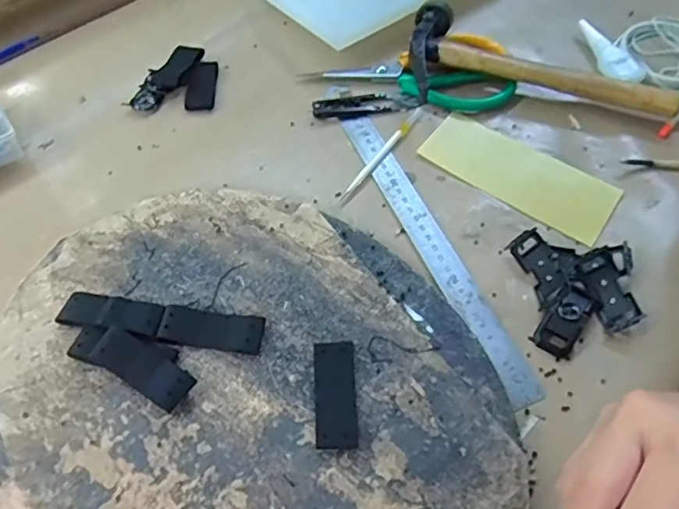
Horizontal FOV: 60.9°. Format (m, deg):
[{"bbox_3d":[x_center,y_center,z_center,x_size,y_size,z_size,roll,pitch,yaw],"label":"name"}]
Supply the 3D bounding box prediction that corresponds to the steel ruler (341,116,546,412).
[{"bbox_3d":[0.065,-0.012,0.433,0.024,0.004,0.274,-20,58,-11],"label":"steel ruler"}]

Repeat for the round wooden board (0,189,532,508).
[{"bbox_3d":[-0.063,0.091,0.361,0.277,0.030,0.332,-37,63,-21],"label":"round wooden board"}]

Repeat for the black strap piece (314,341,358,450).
[{"bbox_3d":[-0.003,0.085,0.353,0.024,0.010,0.066,-2,56,-1],"label":"black strap piece"}]

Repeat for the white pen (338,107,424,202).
[{"bbox_3d":[0.037,-0.086,0.480,0.008,0.004,0.117,30,62,19],"label":"white pen"}]

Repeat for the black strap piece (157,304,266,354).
[{"bbox_3d":[-0.083,0.049,0.378,0.065,0.009,0.025,9,57,6],"label":"black strap piece"}]

